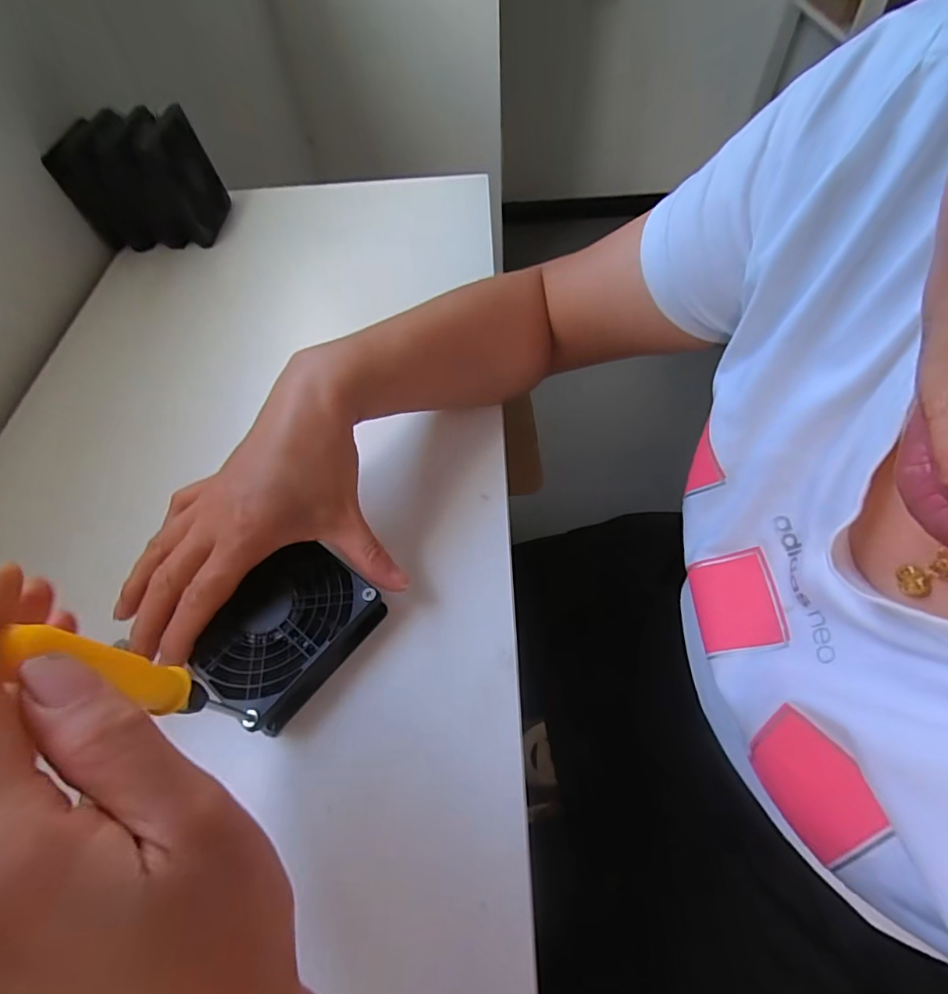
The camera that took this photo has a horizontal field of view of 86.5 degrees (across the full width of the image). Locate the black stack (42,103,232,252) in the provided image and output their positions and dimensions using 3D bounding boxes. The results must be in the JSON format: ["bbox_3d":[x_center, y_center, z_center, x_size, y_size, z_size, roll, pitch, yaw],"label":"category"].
[{"bbox_3d":[-0.325,-0.317,0.511,0.120,0.115,0.090,-10,58,-3],"label":"black stack"}]

